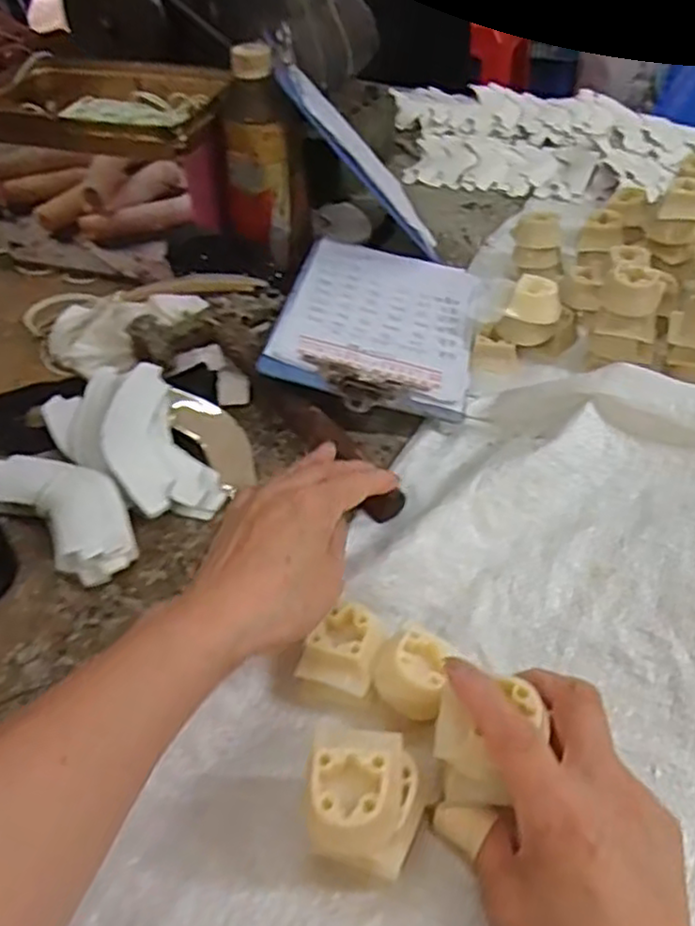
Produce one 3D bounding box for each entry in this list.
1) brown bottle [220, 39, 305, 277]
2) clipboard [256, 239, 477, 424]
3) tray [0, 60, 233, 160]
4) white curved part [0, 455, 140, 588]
[{"bbox_3d":[-0.075,-0.254,0.601,0.062,0.162,0.061,13,46,16],"label":"brown bottle"},{"bbox_3d":[0.027,-0.117,0.563,0.148,0.012,0.222,14,42,0],"label":"clipboard"},{"bbox_3d":[-0.223,-0.322,0.634,0.262,0.032,0.156,15,48,18],"label":"tray"},{"bbox_3d":[-0.176,0.030,0.443,0.122,0.030,0.053,29,53,29],"label":"white curved part"}]

